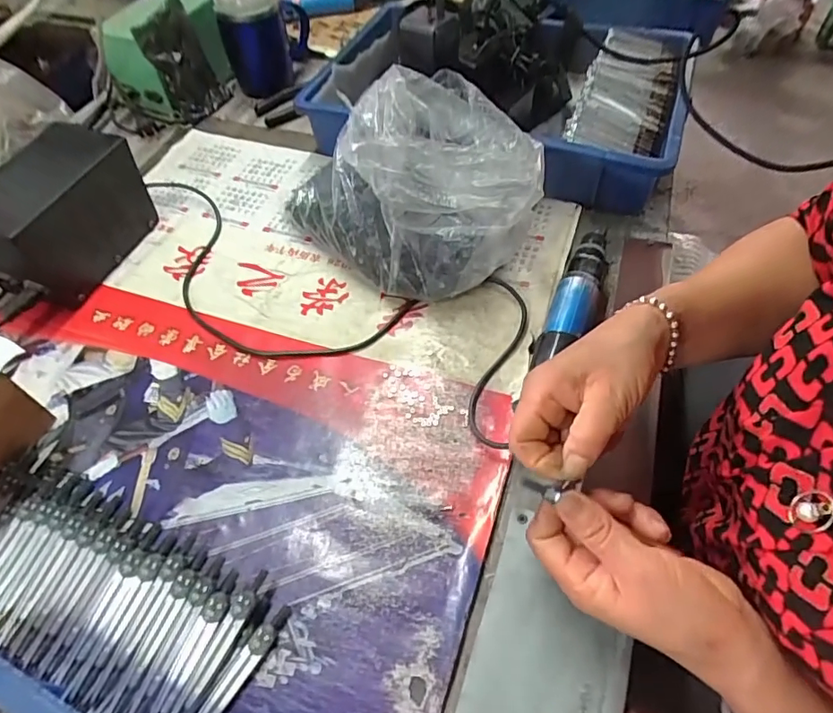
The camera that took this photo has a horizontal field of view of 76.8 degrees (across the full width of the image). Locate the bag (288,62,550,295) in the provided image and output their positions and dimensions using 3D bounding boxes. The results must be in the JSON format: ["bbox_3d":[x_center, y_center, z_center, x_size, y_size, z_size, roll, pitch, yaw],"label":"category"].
[{"bbox_3d":[0.010,-0.177,0.533,0.247,0.146,0.196,36,62,24],"label":"bag"}]

